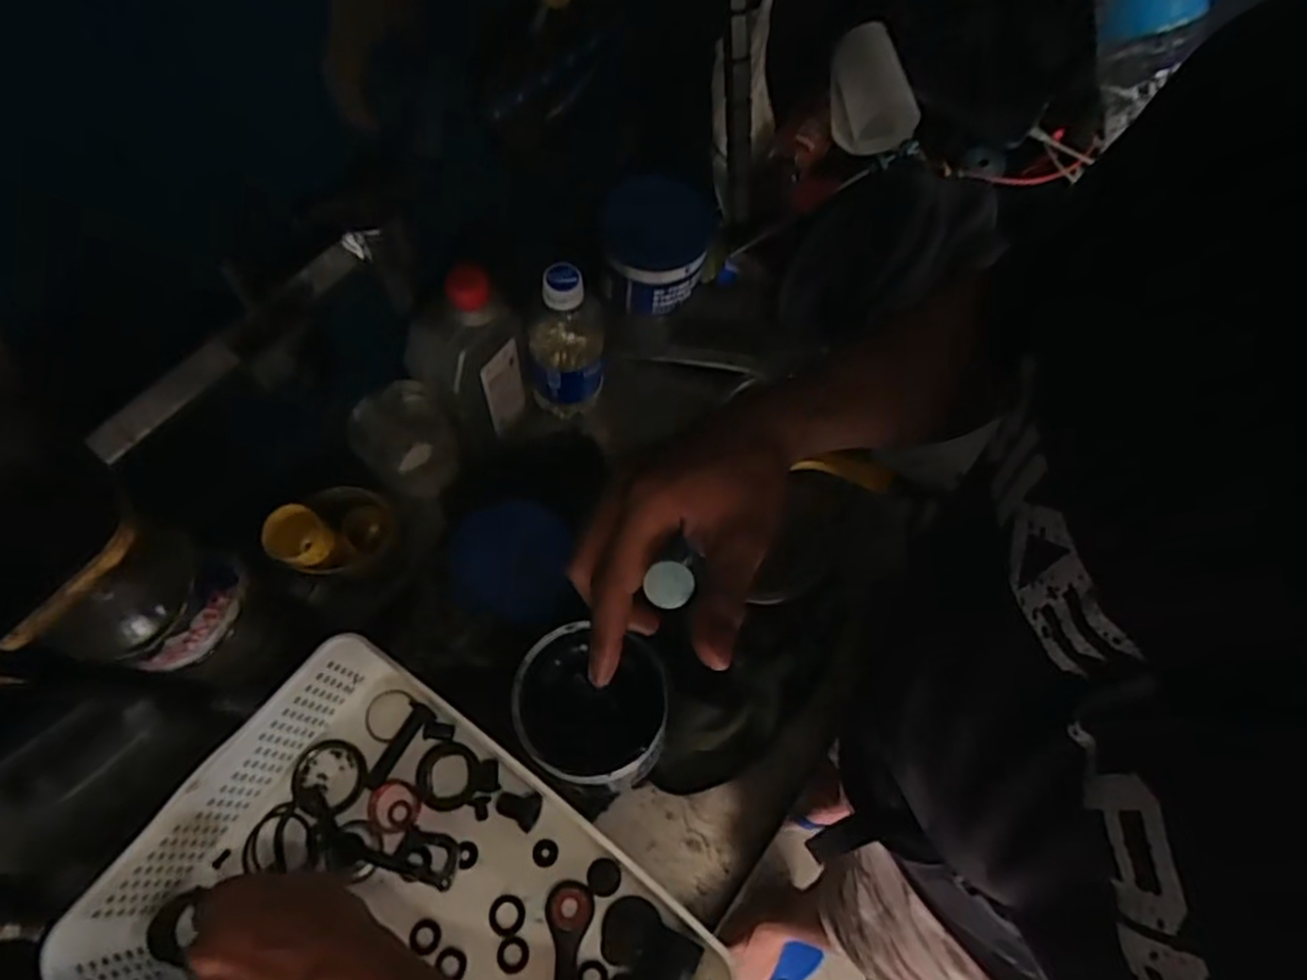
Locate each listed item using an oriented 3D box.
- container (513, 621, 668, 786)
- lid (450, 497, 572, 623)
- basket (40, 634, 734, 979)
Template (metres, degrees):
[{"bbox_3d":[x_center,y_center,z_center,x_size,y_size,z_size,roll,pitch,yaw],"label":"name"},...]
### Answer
[{"bbox_3d":[-0.041,0.151,0.524,0.100,0.082,0.094,1,66,-2],"label":"container"},{"bbox_3d":[-0.116,0.056,0.603,0.092,0.005,0.093,2,80,-11],"label":"lid"},{"bbox_3d":[-0.155,0.283,0.454,0.321,0.085,0.242,35,67,14],"label":"basket"}]

